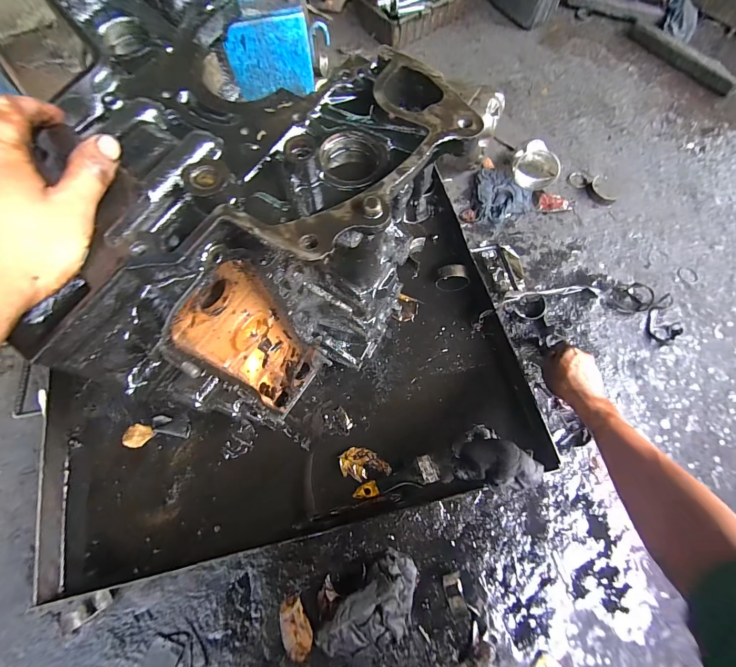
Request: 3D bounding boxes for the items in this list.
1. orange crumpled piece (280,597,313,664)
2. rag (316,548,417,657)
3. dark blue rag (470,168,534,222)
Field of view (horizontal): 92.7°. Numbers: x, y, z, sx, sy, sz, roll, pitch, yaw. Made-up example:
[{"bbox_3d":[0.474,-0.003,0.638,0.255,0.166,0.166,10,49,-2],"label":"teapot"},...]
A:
[{"bbox_3d":[-0.109,0.444,0.527,0.046,0.018,0.081,-20,71,-7],"label":"orange crumpled piece"},{"bbox_3d":[0.012,0.422,0.520,0.176,0.041,0.100,-42,75,-13],"label":"rag"},{"bbox_3d":[0.298,-0.327,0.811,0.143,0.028,0.129,-21,71,-7],"label":"dark blue rag"}]

